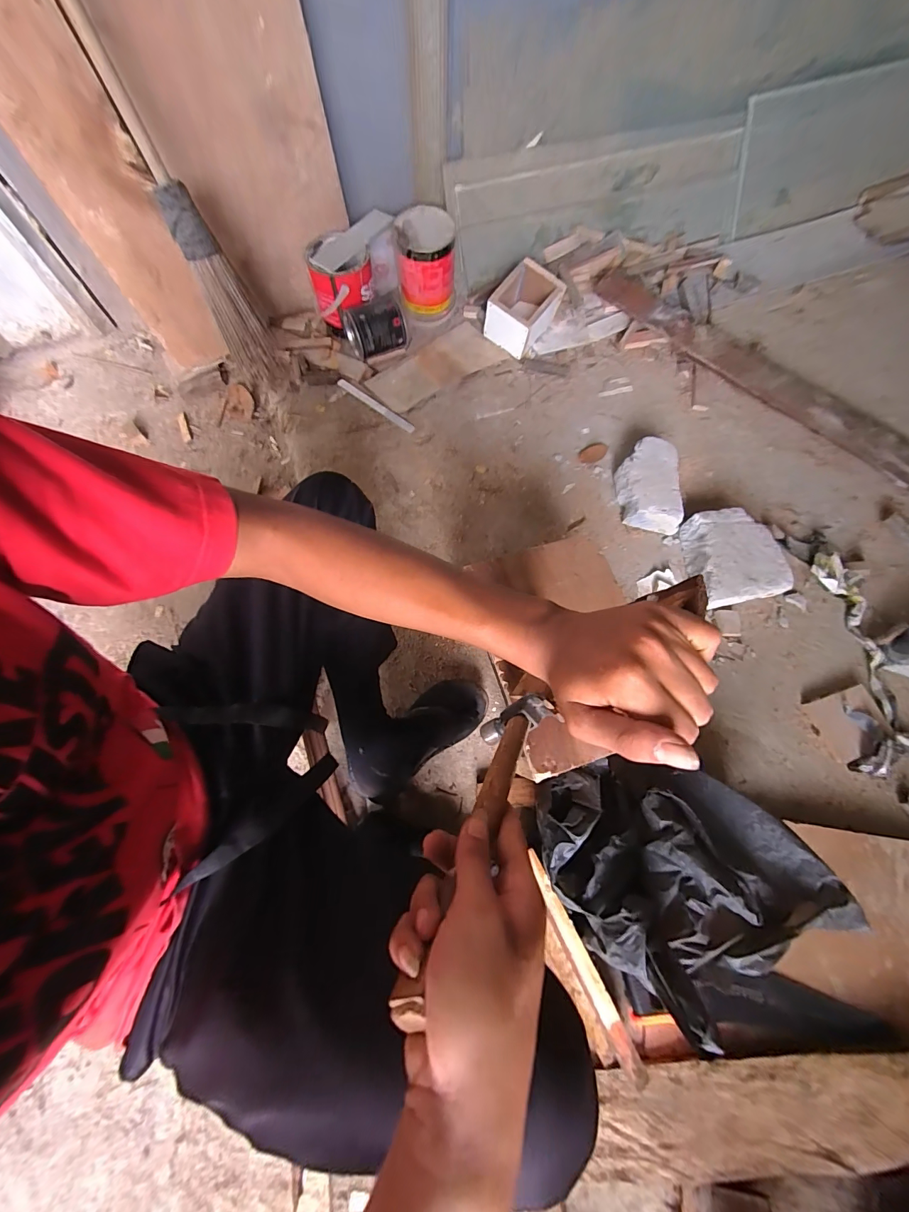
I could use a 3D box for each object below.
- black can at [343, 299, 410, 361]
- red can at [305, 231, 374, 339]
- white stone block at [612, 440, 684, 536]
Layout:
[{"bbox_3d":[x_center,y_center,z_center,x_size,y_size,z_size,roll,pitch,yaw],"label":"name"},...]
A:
[{"bbox_3d":[-0.190,-0.696,0.996,0.150,0.097,0.087,-25,73,-9],"label":"black can"},{"bbox_3d":[-0.276,-0.798,0.992,0.147,0.144,0.154,-14,72,-7],"label":"red can"},{"bbox_3d":[0.435,-0.271,0.890,0.123,0.077,0.220,0,71,-1],"label":"white stone block"}]

